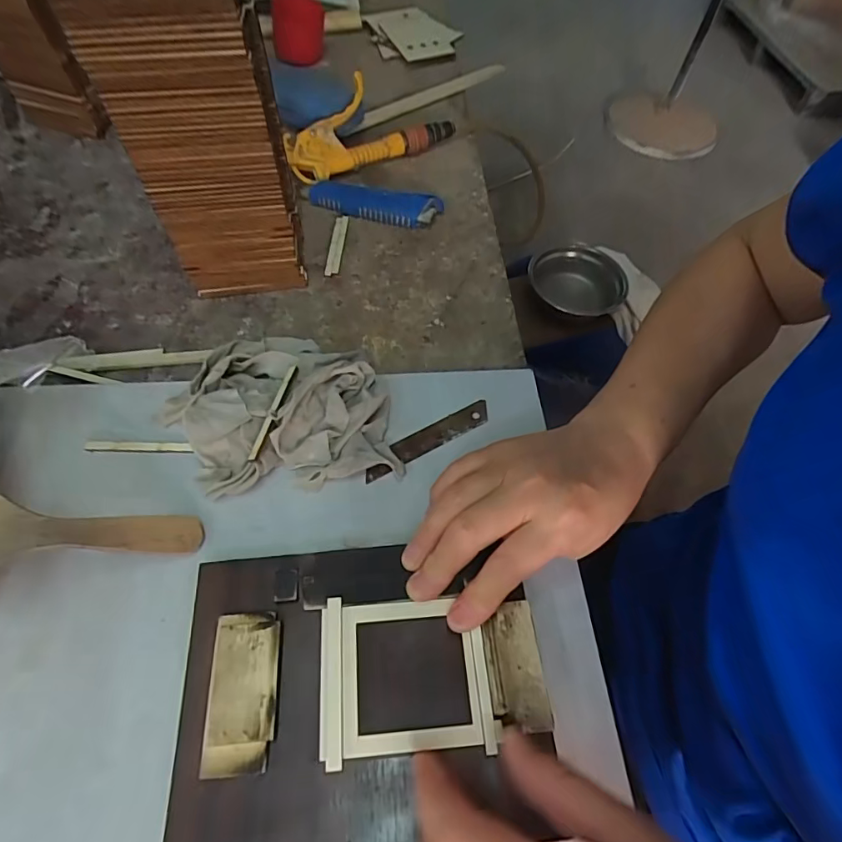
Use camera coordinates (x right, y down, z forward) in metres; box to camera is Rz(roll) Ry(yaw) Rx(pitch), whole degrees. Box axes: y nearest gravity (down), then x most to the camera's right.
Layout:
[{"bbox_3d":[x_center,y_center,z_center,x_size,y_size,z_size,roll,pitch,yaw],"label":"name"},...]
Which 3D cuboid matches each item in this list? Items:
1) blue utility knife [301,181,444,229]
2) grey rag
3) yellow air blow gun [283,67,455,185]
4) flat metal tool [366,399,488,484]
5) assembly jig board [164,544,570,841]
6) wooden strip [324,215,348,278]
[{"bbox_3d":[-0.051,-0.219,0.490,0.137,0.019,0.034,13,58,4],"label":"blue utility knife"},{"bbox_3d":[-0.101,-0.014,0.350,0.149,0.040,0.128,-6,58,-8],"label":"grey rag"},{"bbox_3d":[-0.058,-0.312,0.524,0.183,0.060,0.067,-33,65,-22],"label":"yellow air blow gun"},{"bbox_3d":[0.005,0.012,0.350,0.103,0.006,0.018,-26,62,-18],"label":"flat metal tool"},{"bbox_3d":[-0.030,0.141,0.262,0.187,0.022,0.144,-3,58,-6],"label":"assembly jig board"},{"bbox_3d":[-0.081,-0.168,0.470,0.013,0.006,0.078,4,57,-1],"label":"wooden strip"}]

